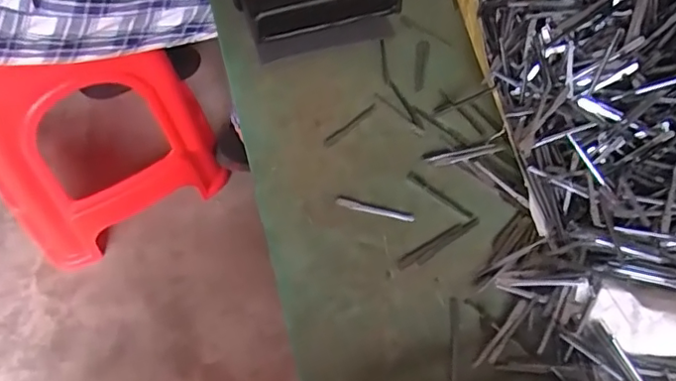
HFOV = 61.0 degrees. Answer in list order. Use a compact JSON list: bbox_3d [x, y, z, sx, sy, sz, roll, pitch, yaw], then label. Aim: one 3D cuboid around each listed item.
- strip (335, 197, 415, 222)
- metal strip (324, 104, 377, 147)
[{"bbox_3d":[0.032,0.017,0.497,0.068,0.006,0.007,11,57,9],"label":"strip"},{"bbox_3d":[0.013,-0.065,0.562,0.069,0.004,0.009,-38,63,-21],"label":"metal strip"}]

